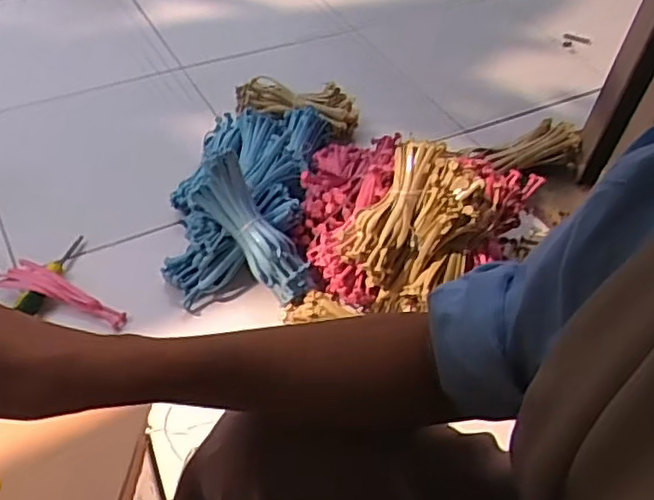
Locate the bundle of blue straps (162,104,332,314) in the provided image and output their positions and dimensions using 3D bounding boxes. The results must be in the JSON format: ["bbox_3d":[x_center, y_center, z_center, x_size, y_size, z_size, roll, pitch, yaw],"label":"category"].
[{"bbox_3d":[-0.117,-0.113,1.026,0.214,0.149,0.400,7,48,0],"label":"bundle of blue straps"}]

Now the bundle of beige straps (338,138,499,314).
[{"bbox_3d":[0.115,-0.032,0.891,0.142,0.087,0.208,27,74,23],"label":"bundle of beige straps"}]

